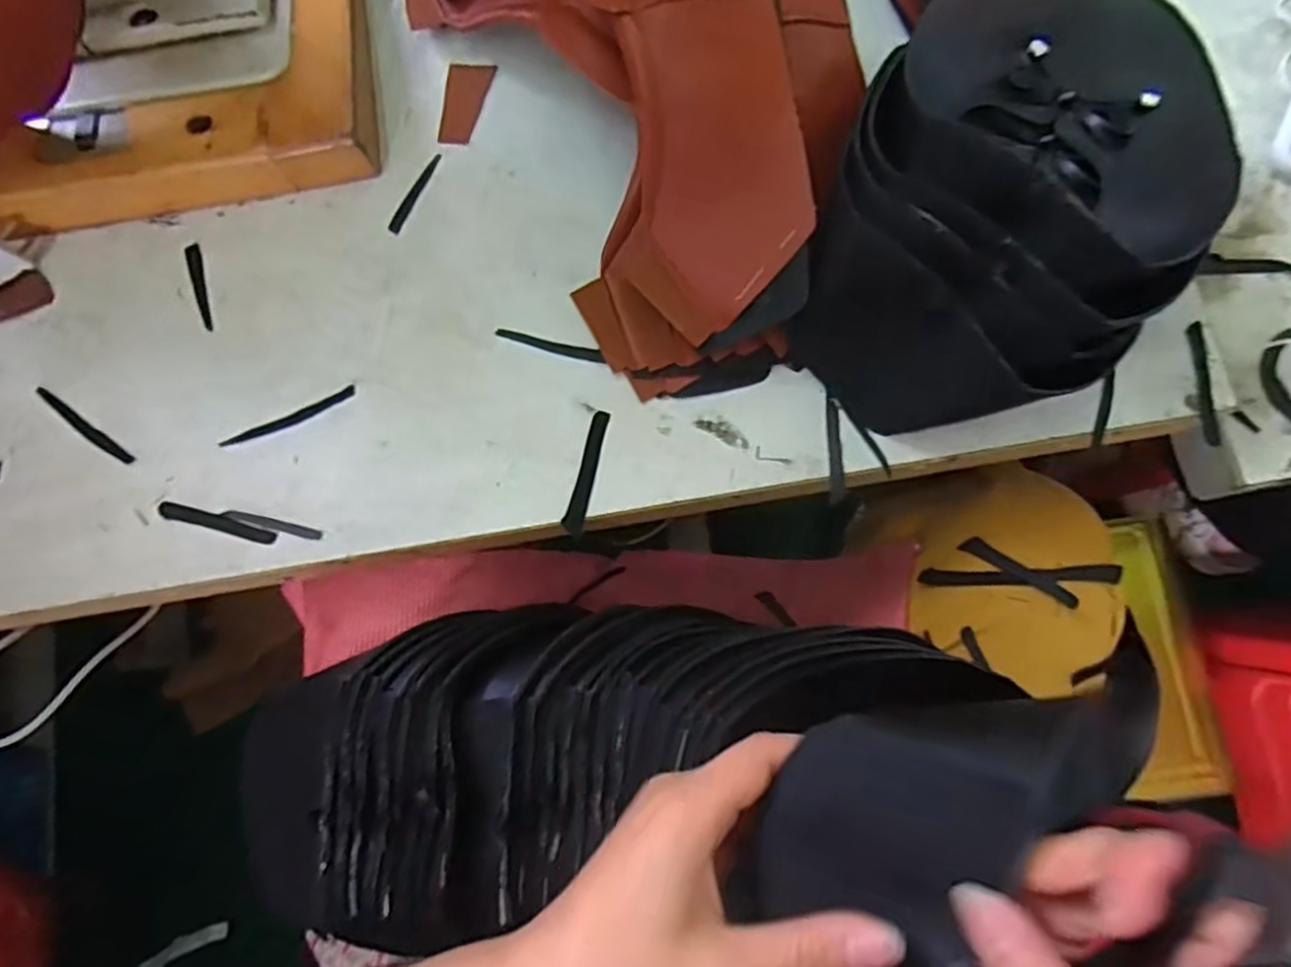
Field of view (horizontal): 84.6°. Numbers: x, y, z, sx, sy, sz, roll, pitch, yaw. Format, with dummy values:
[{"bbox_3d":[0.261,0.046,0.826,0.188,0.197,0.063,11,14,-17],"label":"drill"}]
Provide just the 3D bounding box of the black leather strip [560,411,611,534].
[{"bbox_3d":[-0.029,-0.006,0.357,0.010,0.004,0.064,14,78,5],"label":"black leather strip"}]

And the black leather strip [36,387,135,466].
[{"bbox_3d":[-0.291,-0.029,0.369,0.069,0.007,0.006,33,80,9],"label":"black leather strip"}]

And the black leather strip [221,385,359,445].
[{"bbox_3d":[-0.183,-0.034,0.362,0.071,0.004,0.007,-25,77,-4],"label":"black leather strip"}]

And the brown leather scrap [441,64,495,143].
[{"bbox_3d":[-0.102,-0.216,0.400,0.026,0.004,0.050,8,77,3],"label":"brown leather scrap"}]

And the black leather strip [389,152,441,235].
[{"bbox_3d":[-0.128,-0.161,0.392,0.008,0.004,0.052,23,78,7],"label":"black leather strip"}]

